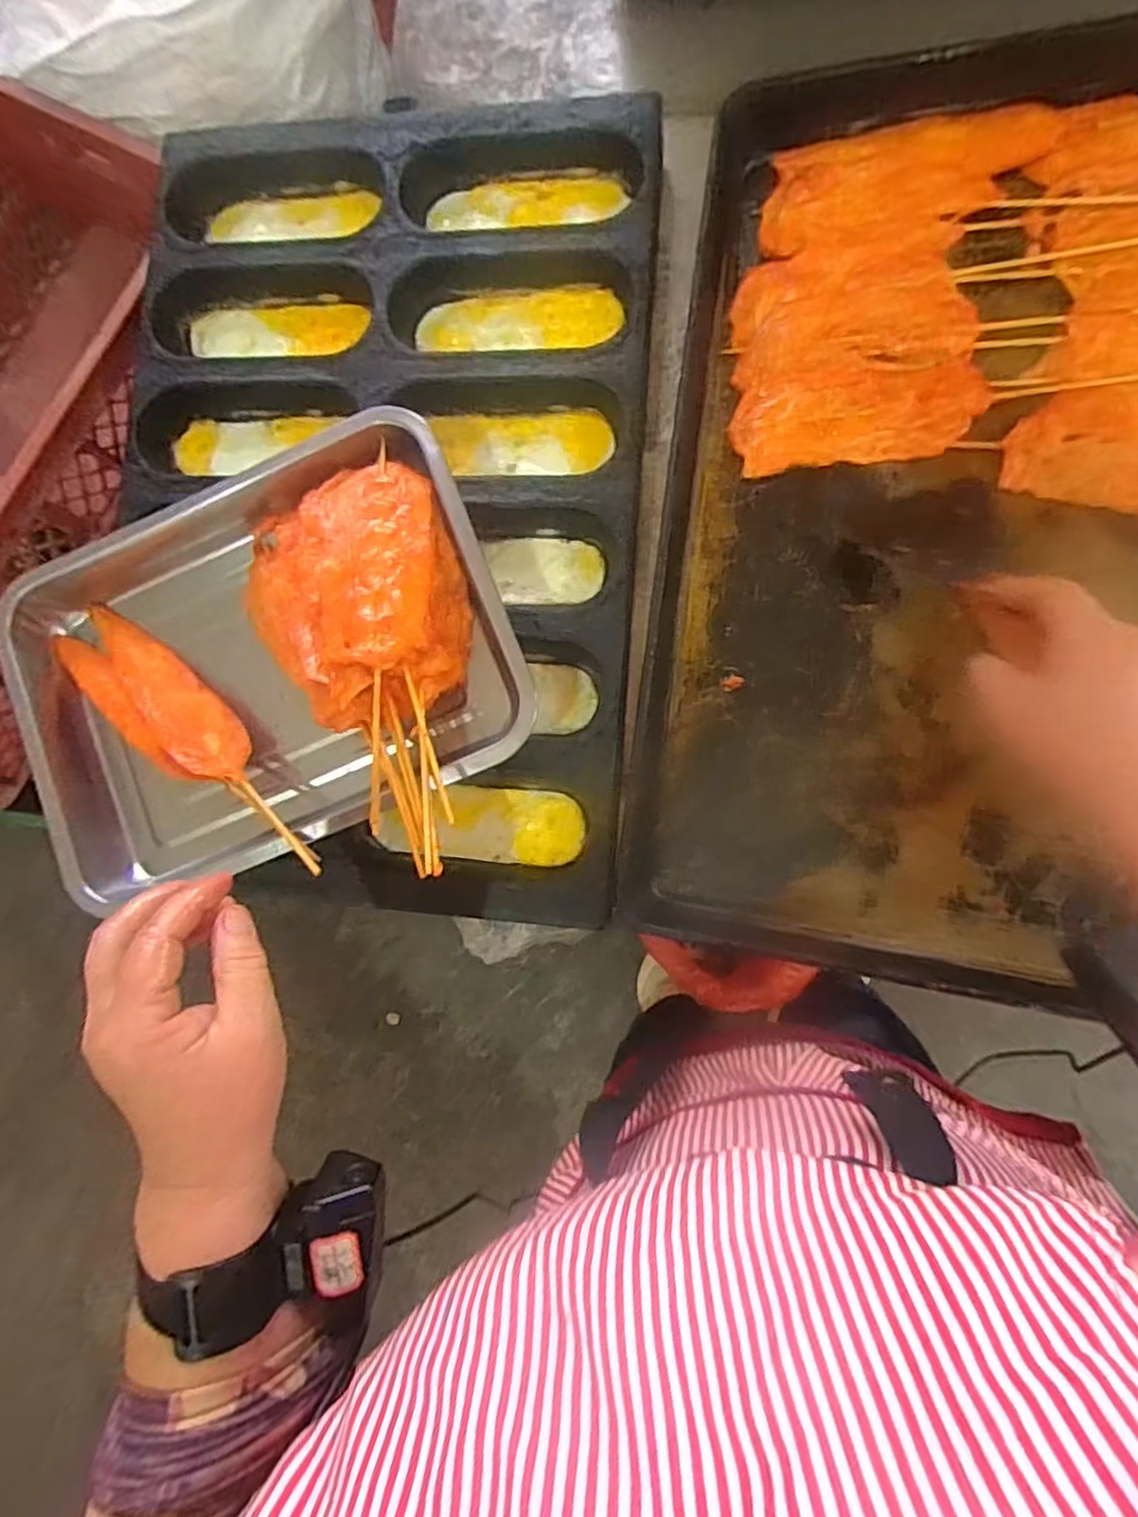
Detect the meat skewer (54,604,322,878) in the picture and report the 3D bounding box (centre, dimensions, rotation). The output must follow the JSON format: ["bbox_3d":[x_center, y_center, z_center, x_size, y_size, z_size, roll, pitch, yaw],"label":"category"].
[{"bbox_3d":[-0.263,-0.018,0.494,0.282,0.053,0.063,36,90,9],"label":"meat skewer"}]

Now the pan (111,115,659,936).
[{"bbox_3d":[-0.148,-0.195,0.529,0.406,0.047,0.598,3,85,8],"label":"pan"}]

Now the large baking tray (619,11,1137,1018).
[{"bbox_3d":[0.277,-0.171,0.453,0.415,0.056,0.632,7,87,18],"label":"large baking tray"}]

